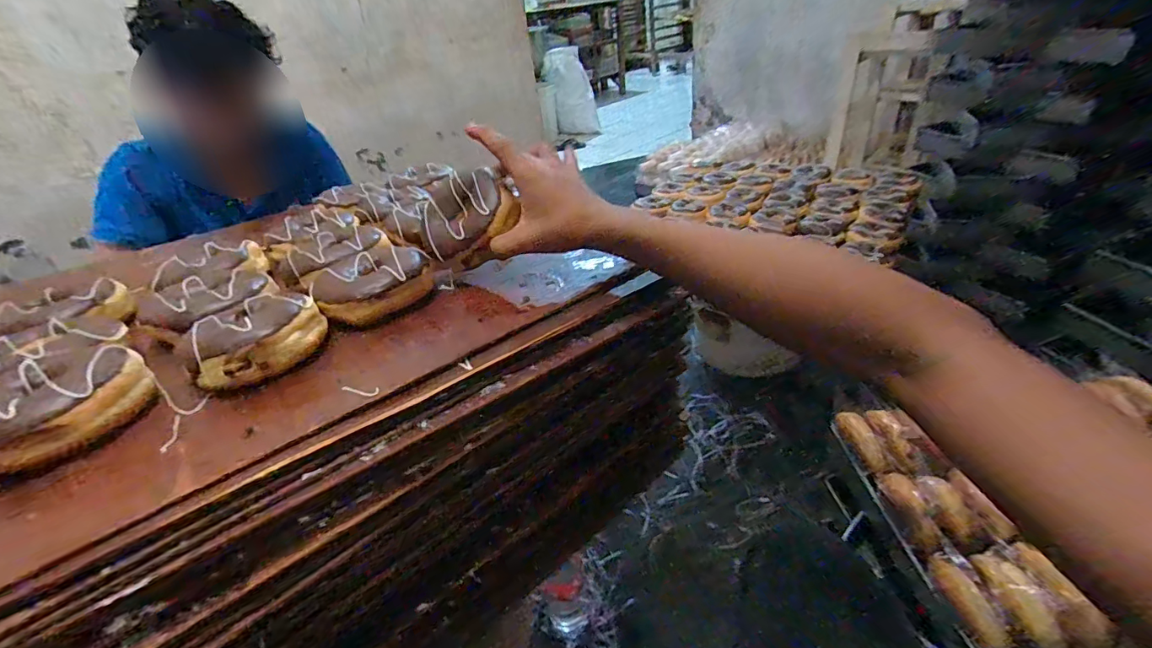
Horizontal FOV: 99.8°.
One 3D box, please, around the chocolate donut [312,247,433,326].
[{"bbox_3d":[-0.171,-0.036,0.409,0.091,0.033,0.074,-30,41,-29],"label":"chocolate donut"}]

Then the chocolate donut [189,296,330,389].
[{"bbox_3d":[-0.232,0.005,0.358,0.080,0.035,0.081,-26,39,-24],"label":"chocolate donut"}]

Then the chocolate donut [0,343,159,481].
[{"bbox_3d":[-0.330,0.049,0.306,0.088,0.035,0.093,22,44,35],"label":"chocolate donut"}]

